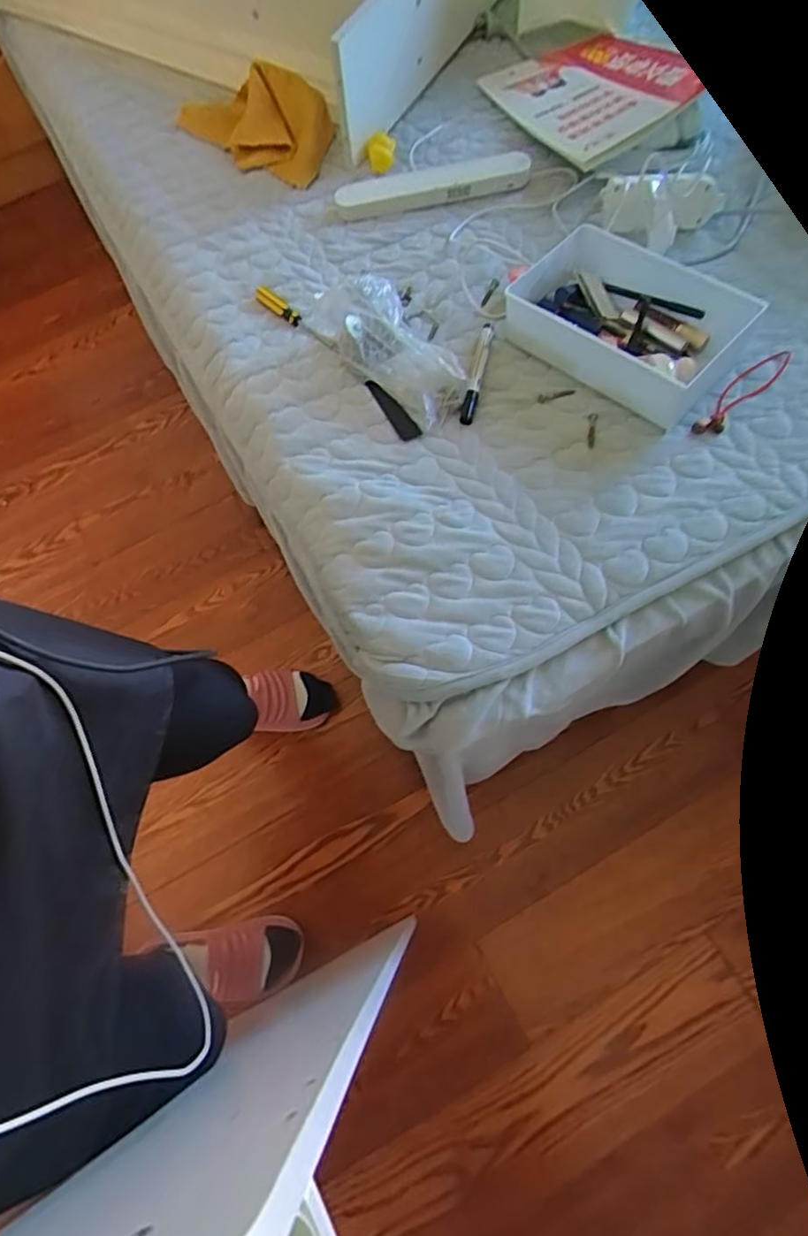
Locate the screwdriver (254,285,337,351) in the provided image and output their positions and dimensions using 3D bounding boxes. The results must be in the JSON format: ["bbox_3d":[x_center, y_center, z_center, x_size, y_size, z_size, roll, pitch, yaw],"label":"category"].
[{"bbox_3d":[-0.131,-0.361,0.718,0.140,0.013,0.018,39,73,18],"label":"screwdriver"}]

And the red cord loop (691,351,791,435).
[{"bbox_3d":[0.360,-0.242,0.634,0.158,0.007,0.032,-42,70,-15],"label":"red cord loop"}]

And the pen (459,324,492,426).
[{"bbox_3d":[0.081,-0.280,0.667,0.017,0.018,0.146,10,67,8],"label":"pen"}]

